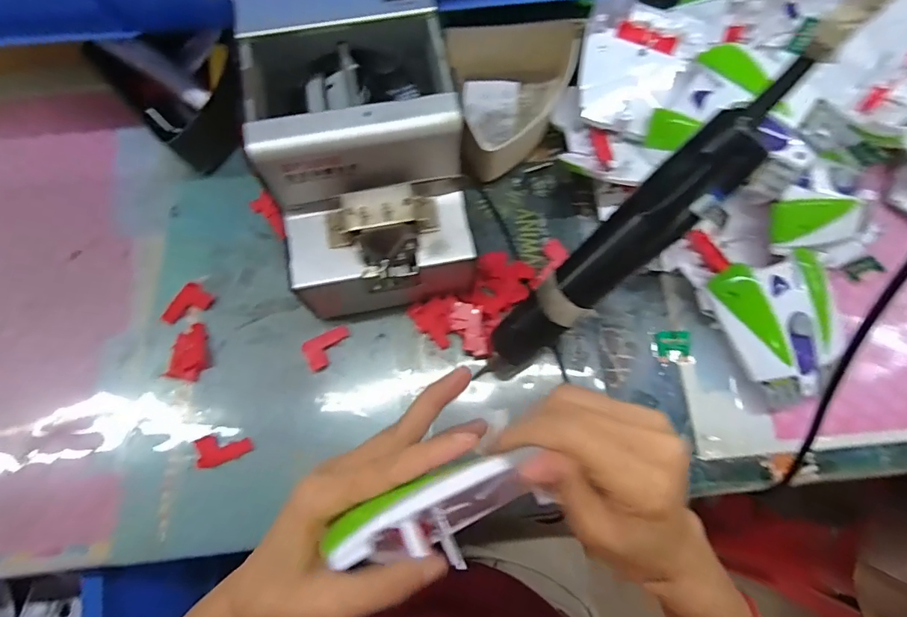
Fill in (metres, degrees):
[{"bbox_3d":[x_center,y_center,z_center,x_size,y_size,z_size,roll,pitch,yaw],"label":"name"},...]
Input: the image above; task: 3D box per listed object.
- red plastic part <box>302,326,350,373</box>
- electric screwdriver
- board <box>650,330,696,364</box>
[{"bbox_3d":[-0.096,0.031,0.385,0.037,0.014,0.023,-28,77,-8],"label":"red plastic part"},{"bbox_3d":[0.093,-0.031,0.305,0.041,0.265,0.036,50,38,14],"label":"electric screwdriver"},{"bbox_3d":[0.174,0.030,0.390,0.031,0.008,0.024,4,75,0],"label":"board"}]

